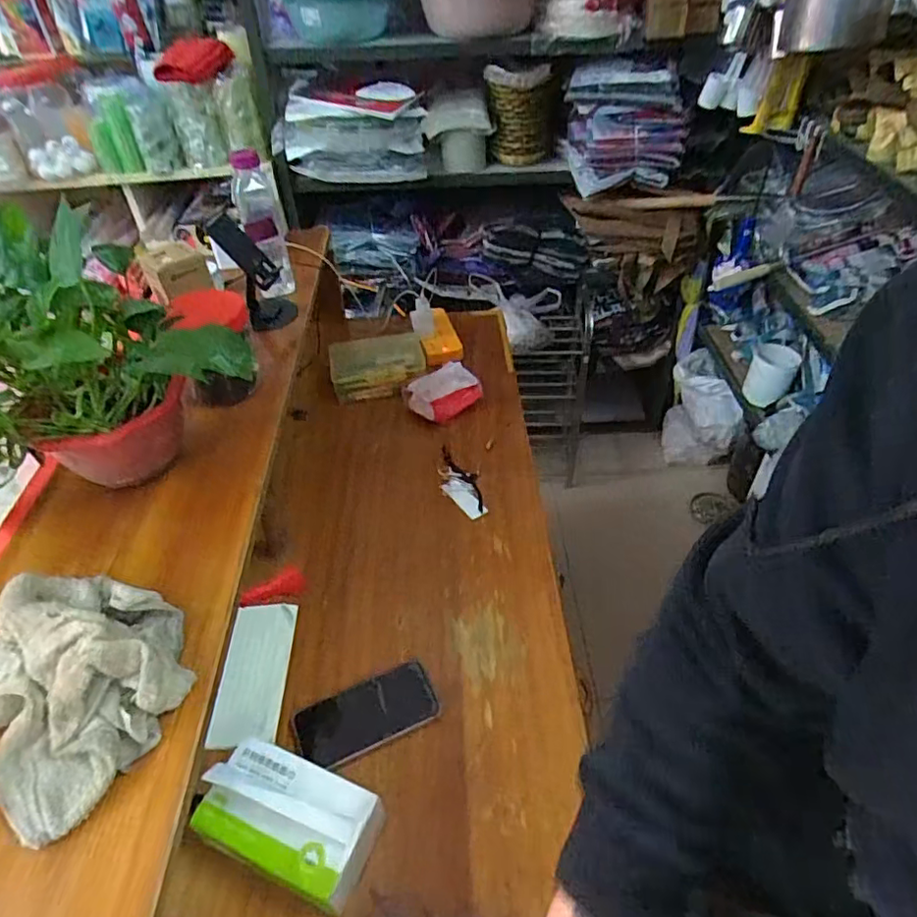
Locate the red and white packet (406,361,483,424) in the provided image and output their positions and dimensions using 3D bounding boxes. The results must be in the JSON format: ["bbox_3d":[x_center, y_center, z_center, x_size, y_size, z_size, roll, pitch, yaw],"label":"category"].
[{"bbox_3d":[-0.030,-0.120,1.079,0.130,0.072,0.069,-18,46,-15],"label":"red and white packet"}]

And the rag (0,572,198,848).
[{"bbox_3d":[-0.324,0.166,0.485,0.204,0.062,0.166,26,51,27],"label":"rag"}]

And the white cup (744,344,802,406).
[{"bbox_3d":[0.793,-0.210,1.511,0.110,0.120,0.108,22,49,24],"label":"white cup"}]

